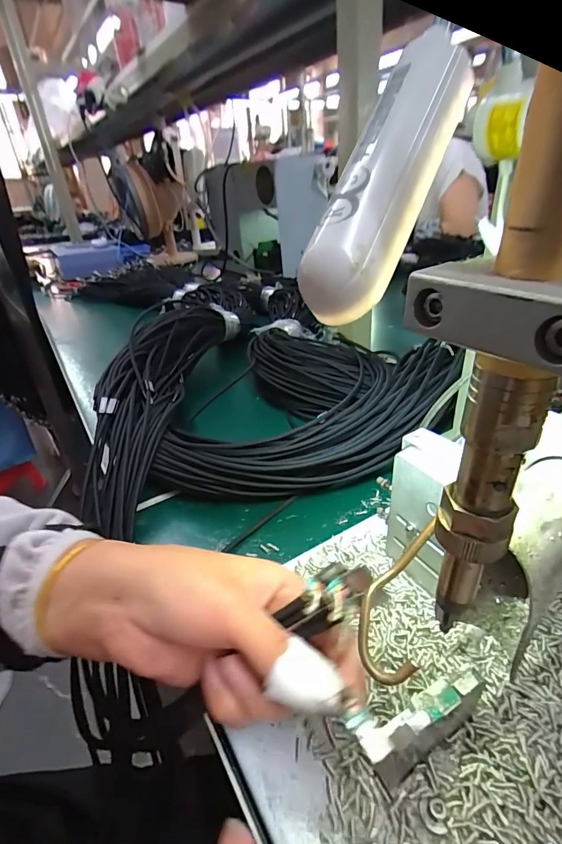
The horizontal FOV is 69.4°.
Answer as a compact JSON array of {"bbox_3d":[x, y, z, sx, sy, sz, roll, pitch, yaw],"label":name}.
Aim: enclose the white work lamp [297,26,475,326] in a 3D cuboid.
[{"bbox_3d":[0.028,-0.067,0.108,0.022,0.018,0.084,18,75,22],"label":"white work lamp"}]

